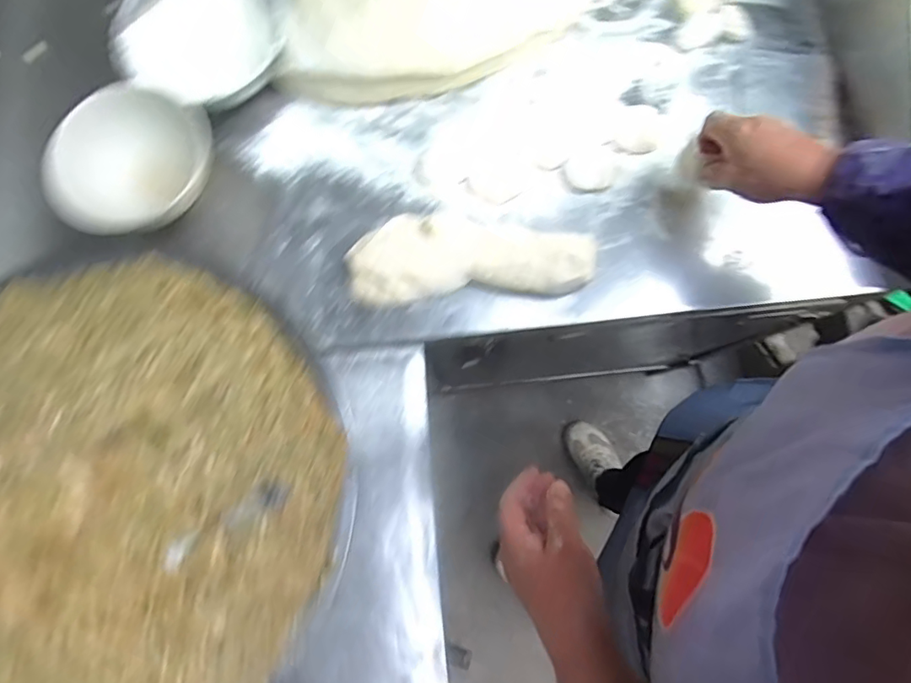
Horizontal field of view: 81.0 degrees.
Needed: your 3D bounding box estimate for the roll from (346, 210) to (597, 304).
[{"bbox_3d":[0.020,-0.100,0.582,0.272,0.051,0.099,-4,79,0],"label":"roll"}]

